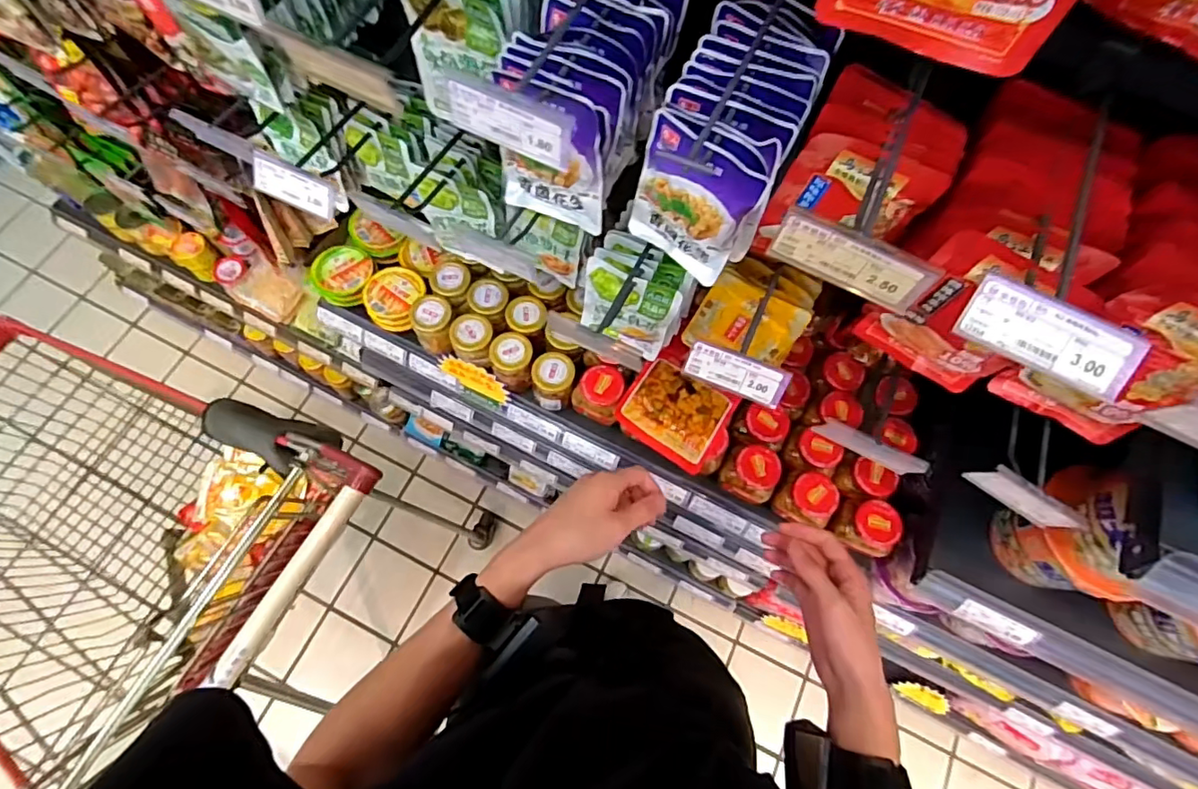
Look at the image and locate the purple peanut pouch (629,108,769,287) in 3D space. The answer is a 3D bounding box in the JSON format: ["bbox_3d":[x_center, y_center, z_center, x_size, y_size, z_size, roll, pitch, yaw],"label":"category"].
[{"bbox_3d":[0.077,-0.163,0.487,0.101,0.141,0.020,40,73,11],"label":"purple peanut pouch"}]

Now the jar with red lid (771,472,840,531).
[{"bbox_3d":[0.303,0.152,0.827,0.077,0.080,0.076,22,71,5],"label":"jar with red lid"}]

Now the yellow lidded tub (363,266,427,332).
[{"bbox_3d":[-0.332,-0.159,0.920,0.093,0.040,0.097,1,70,-2],"label":"yellow lidded tub"}]

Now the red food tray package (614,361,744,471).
[{"bbox_3d":[0.113,0.026,0.829,0.144,0.031,0.130,31,72,8],"label":"red food tray package"}]

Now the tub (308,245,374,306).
[{"bbox_3d":[-0.420,-0.198,0.930,0.097,0.028,0.094,1,70,-2],"label":"tub"}]

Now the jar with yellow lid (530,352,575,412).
[{"bbox_3d":[-0.072,-0.019,0.880,0.064,0.083,0.063,1,70,-2],"label":"jar with yellow lid"}]

